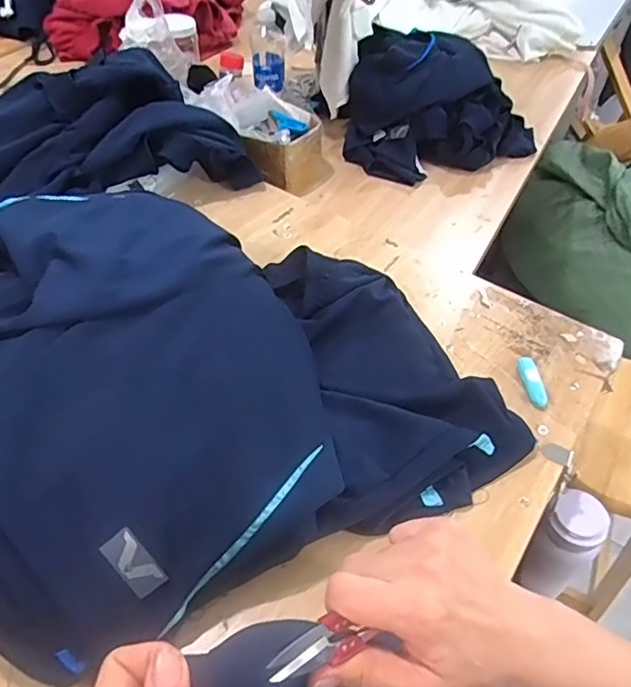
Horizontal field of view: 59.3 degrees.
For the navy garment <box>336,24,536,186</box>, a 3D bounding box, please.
[{"bbox_3d":[0.218,-0.458,1.030,0.319,0.143,0.283,-26,56,-24],"label":"navy garment"}]

